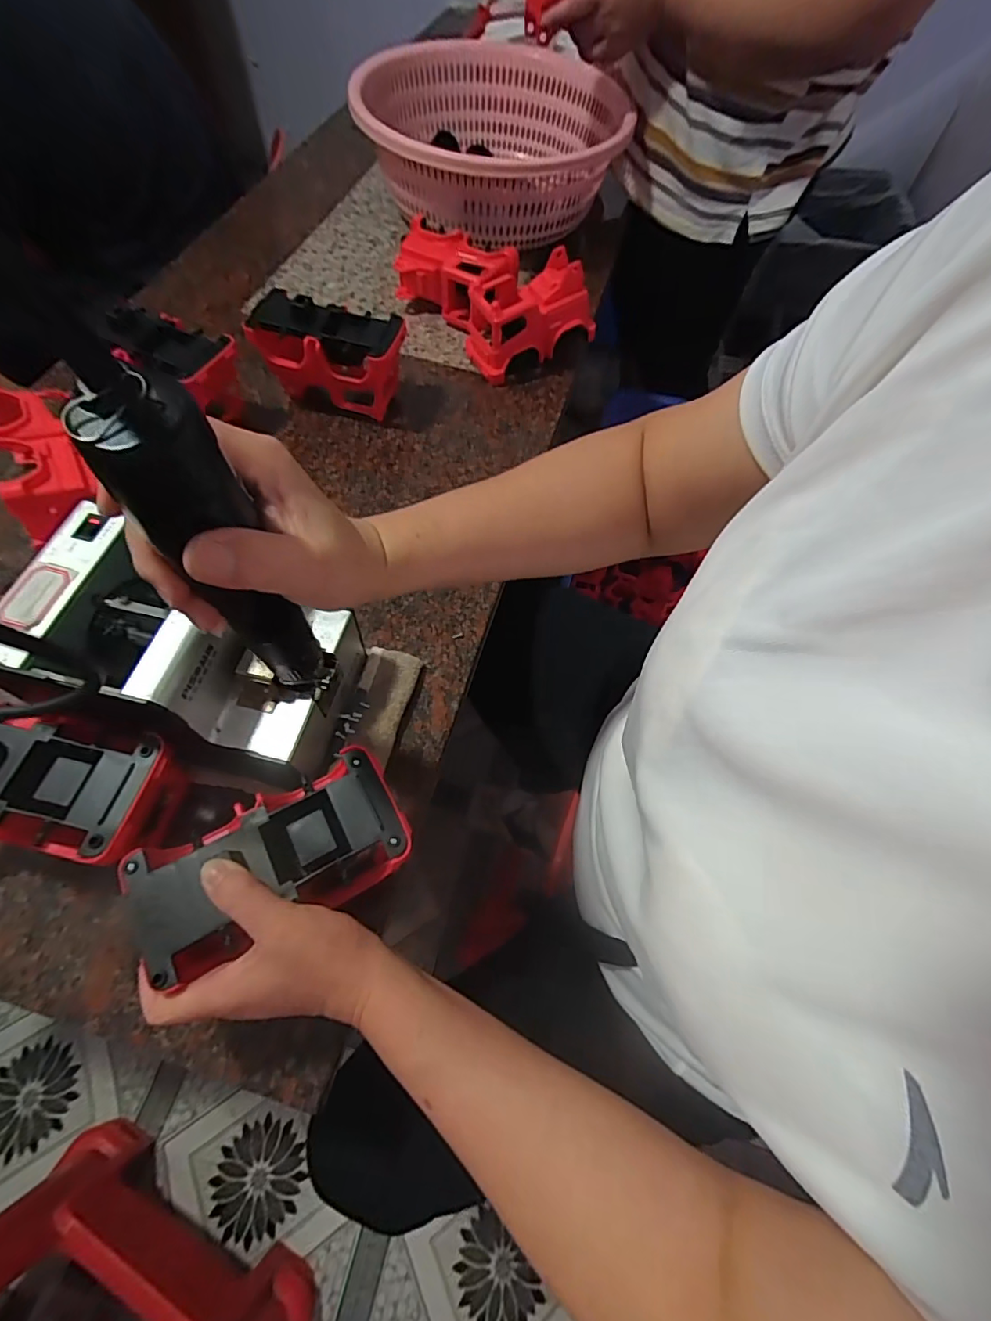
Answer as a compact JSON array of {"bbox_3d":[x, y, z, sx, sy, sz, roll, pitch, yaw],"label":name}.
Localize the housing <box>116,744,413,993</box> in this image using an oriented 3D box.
[{"bbox_3d":[-0.131,0.120,0.321,0.150,0.030,0.076,-23,66,-18],"label":"housing"}]

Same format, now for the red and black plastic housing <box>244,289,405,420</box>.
[{"bbox_3d":[-0.174,-0.329,0.581,0.154,0.099,0.073,15,62,4],"label":"red and black plastic housing"}]

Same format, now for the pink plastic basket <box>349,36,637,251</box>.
[{"bbox_3d":[-0.002,-0.727,0.771,0.341,0.152,0.365,13,62,3],"label":"pink plastic basket"}]

